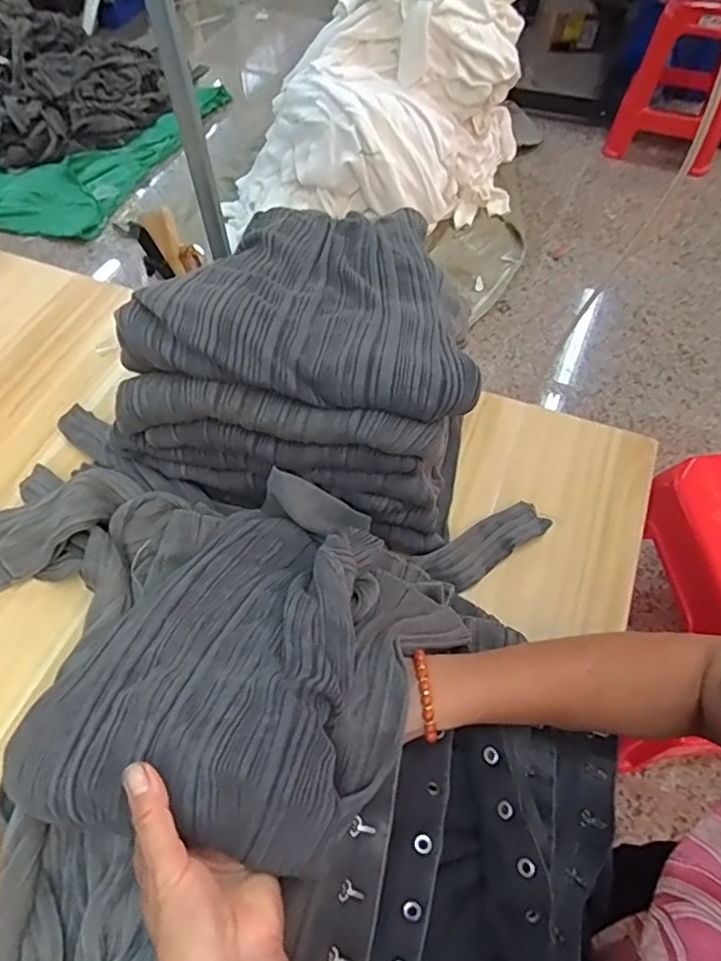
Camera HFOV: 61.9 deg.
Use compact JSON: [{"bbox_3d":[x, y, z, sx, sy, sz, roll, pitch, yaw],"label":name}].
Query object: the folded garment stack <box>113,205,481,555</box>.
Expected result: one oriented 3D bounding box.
[{"bbox_3d":[-0.049,-0.110,0.554,0.299,0.180,0.237,12,58,7],"label":"folded garment stack"}]

